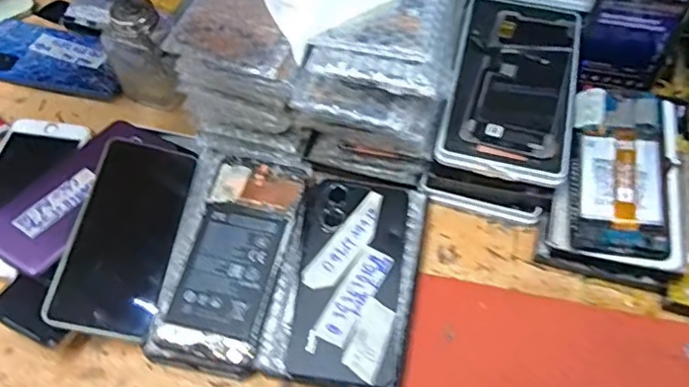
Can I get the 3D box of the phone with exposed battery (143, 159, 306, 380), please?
[{"bbox_3d":[-0.084,0.048,0.466,0.073,0.012,0.166,13,59,9],"label":"phone with exposed battery"}]

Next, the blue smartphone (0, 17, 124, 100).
[{"bbox_3d":[-0.290,-0.140,0.621,0.162,0.014,0.085,10,58,7],"label":"blue smartphone"}]

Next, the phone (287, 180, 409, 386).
[{"bbox_3d":[0.006,0.064,0.468,0.075,0.016,0.161,7,61,1],"label":"phone"}]

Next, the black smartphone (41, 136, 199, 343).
[{"bbox_3d":[-0.169,0.029,0.477,0.076,0.008,0.163,15,59,-11],"label":"black smartphone"}]

